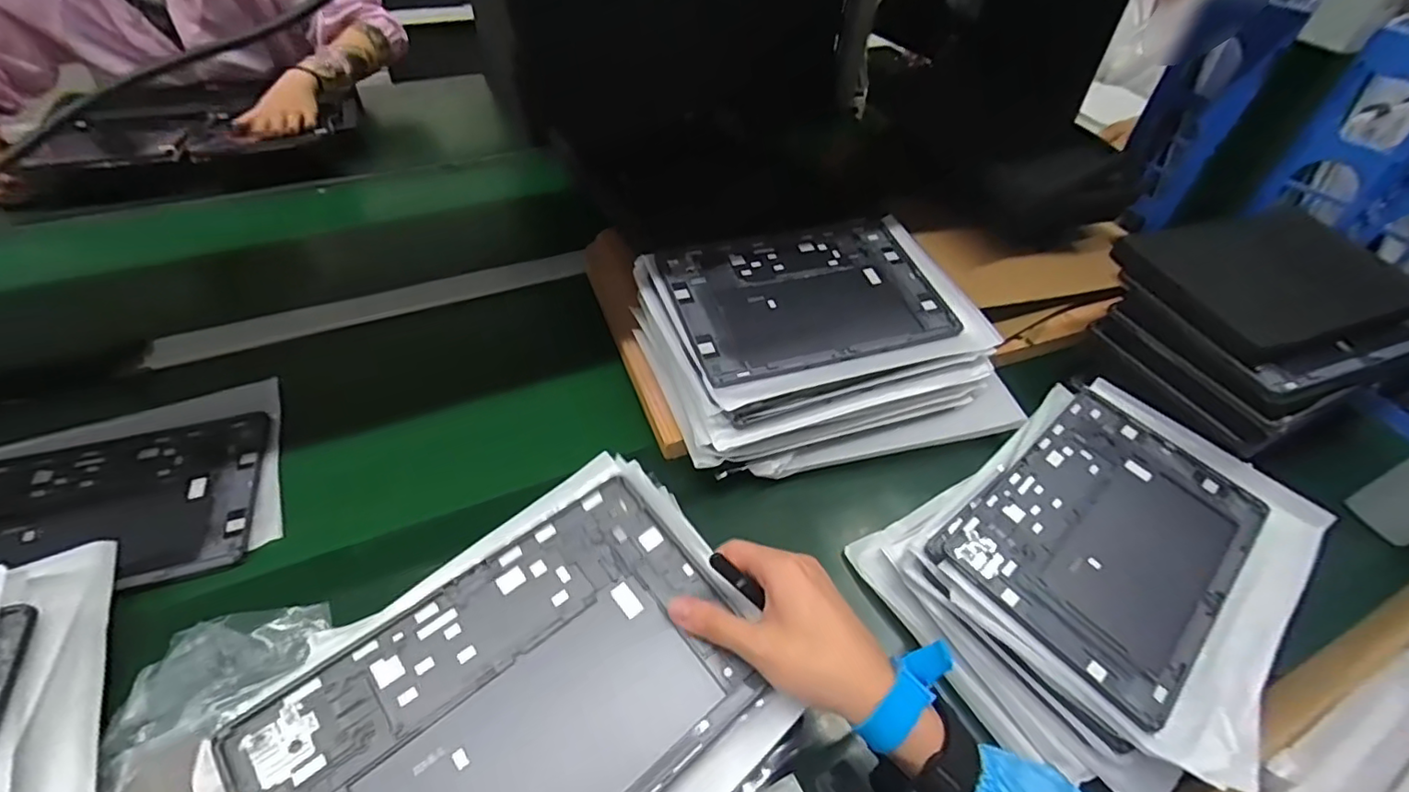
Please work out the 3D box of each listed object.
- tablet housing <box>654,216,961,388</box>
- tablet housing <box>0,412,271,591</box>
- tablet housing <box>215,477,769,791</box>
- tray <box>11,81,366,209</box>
[{"bbox_3d":[0.095,-0.103,0.577,0.257,0.009,0.179,-13,56,-17],"label":"tablet housing"},{"bbox_3d":[-0.515,0.095,0.500,0.249,0.010,0.171,-11,47,-17],"label":"tablet housing"},{"bbox_3d":[-0.102,0.169,0.333,0.251,0.012,0.167,-32,60,-27],"label":"tablet housing"},{"bbox_3d":[-0.749,-0.418,0.928,0.402,0.084,0.318,-11,50,-16],"label":"tray"}]

